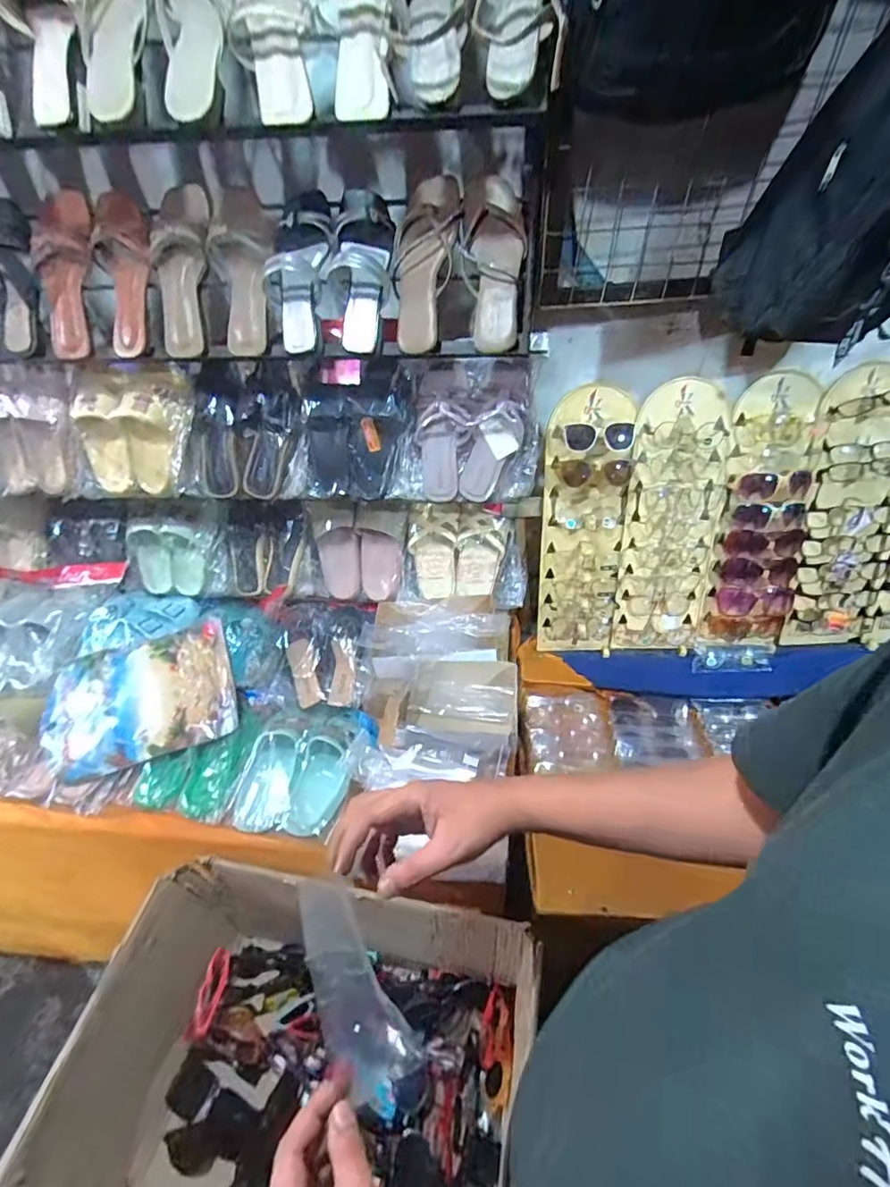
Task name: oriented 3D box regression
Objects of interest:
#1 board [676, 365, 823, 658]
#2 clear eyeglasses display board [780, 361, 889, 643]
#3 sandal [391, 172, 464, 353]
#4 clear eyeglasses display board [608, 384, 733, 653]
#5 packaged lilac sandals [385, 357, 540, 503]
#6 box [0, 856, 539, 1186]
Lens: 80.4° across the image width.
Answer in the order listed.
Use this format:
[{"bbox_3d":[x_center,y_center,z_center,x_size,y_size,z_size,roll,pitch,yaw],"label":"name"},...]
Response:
[{"bbox_3d":[0.590,-0.133,0.987,0.170,0.502,0.027,2,20,2],"label":"board"},{"bbox_3d":[0.746,-0.145,0.980,0.161,0.506,0.038,-2,17,1],"label":"clear eyeglasses display board"},{"bbox_3d":[-0.038,-0.479,0.764,0.097,0.241,0.048,12,9,17],"label":"sandal"},{"bbox_3d":[0.423,-0.125,1.004,0.159,0.506,0.029,1,22,5],"label":"clear eyeglasses display board"},{"bbox_3d":[0.032,-0.279,0.908,0.245,0.232,0.045,3,16,7],"label":"packaged lilac sandals"},{"bbox_3d":[-0.199,0.628,0.688,0.575,0.257,0.380,6,40,10],"label":"box"}]

